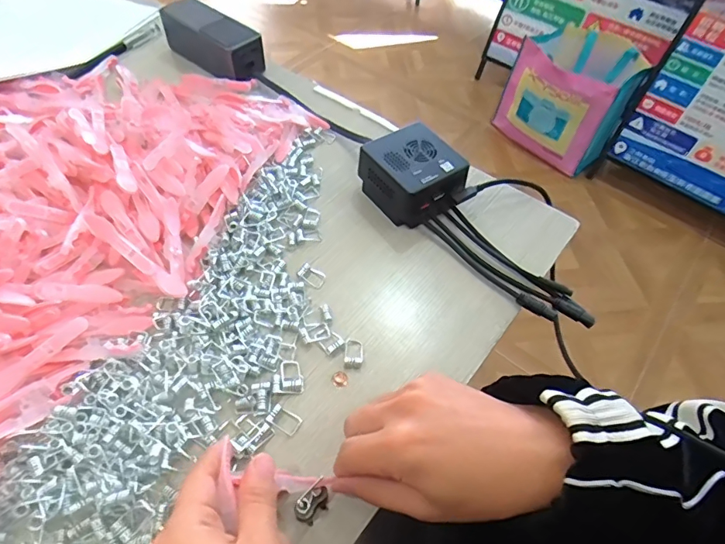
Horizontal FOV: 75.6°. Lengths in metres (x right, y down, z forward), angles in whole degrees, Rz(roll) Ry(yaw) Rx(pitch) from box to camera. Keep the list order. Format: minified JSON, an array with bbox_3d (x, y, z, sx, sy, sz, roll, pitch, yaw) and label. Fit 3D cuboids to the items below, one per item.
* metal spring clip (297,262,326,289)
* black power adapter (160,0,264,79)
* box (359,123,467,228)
[{"bbox_3d":[-0.042,0.002,0.396,0.025,0.006,0.017,31,58,17],"label":"metal spring clip"},{"bbox_3d":[-0.182,-0.282,0.566,0.138,0.042,0.059,38,60,21],"label":"black power adapter"},{"bbox_3d":[0.048,-0.089,0.443,0.075,0.049,0.086,-31,62,-23],"label":"box"}]

